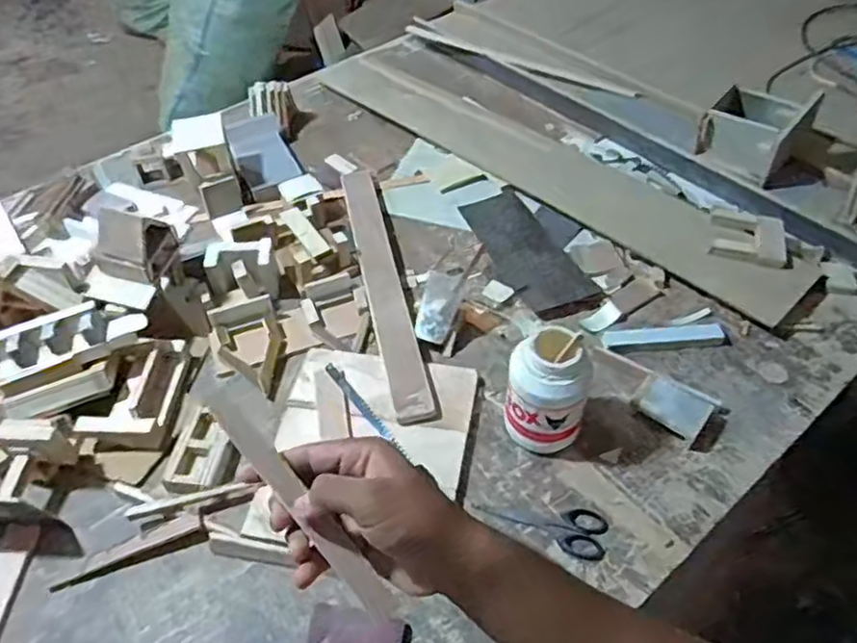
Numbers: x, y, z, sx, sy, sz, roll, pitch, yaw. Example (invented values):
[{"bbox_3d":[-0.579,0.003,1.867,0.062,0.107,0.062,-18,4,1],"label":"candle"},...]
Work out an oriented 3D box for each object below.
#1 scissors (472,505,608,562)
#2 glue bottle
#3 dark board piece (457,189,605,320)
[{"bbox_3d":[0.130,0.236,0.780,0.149,0.006,0.056,10,51,11],"label":"scissors"},{"bbox_3d":[0.139,0.089,0.798,0.091,0.164,0.076,7,50,9],"label":"glue bottle"},{"bbox_3d":[0.162,-0.111,1.077,0.115,0.017,0.288,-20,52,-14],"label":"dark board piece"}]

